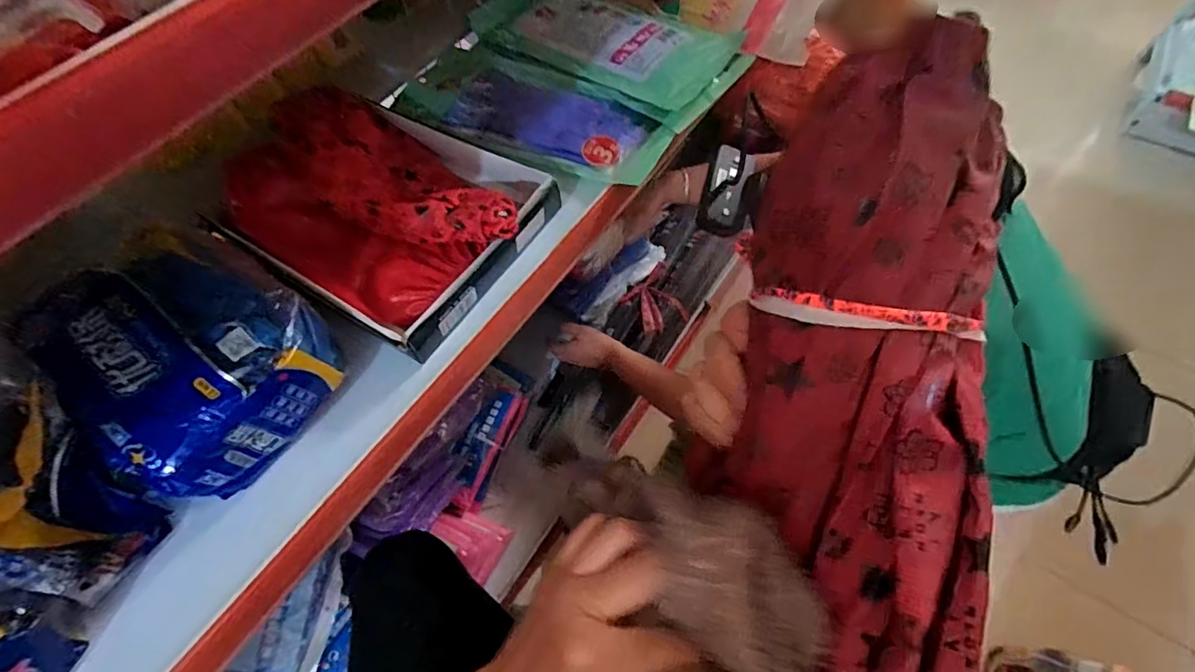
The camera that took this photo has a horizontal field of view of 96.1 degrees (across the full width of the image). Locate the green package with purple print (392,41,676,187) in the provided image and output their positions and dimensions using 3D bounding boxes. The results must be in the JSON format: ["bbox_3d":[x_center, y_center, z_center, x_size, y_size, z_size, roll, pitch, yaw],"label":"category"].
[{"bbox_3d":[-0.083,-0.302,0.710,0.379,0.026,0.164,27,64,17],"label":"green package with purple print"}]

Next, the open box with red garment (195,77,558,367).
[{"bbox_3d":[-0.236,-0.154,0.597,0.333,0.084,0.259,29,65,18],"label":"open box with red garment"}]

